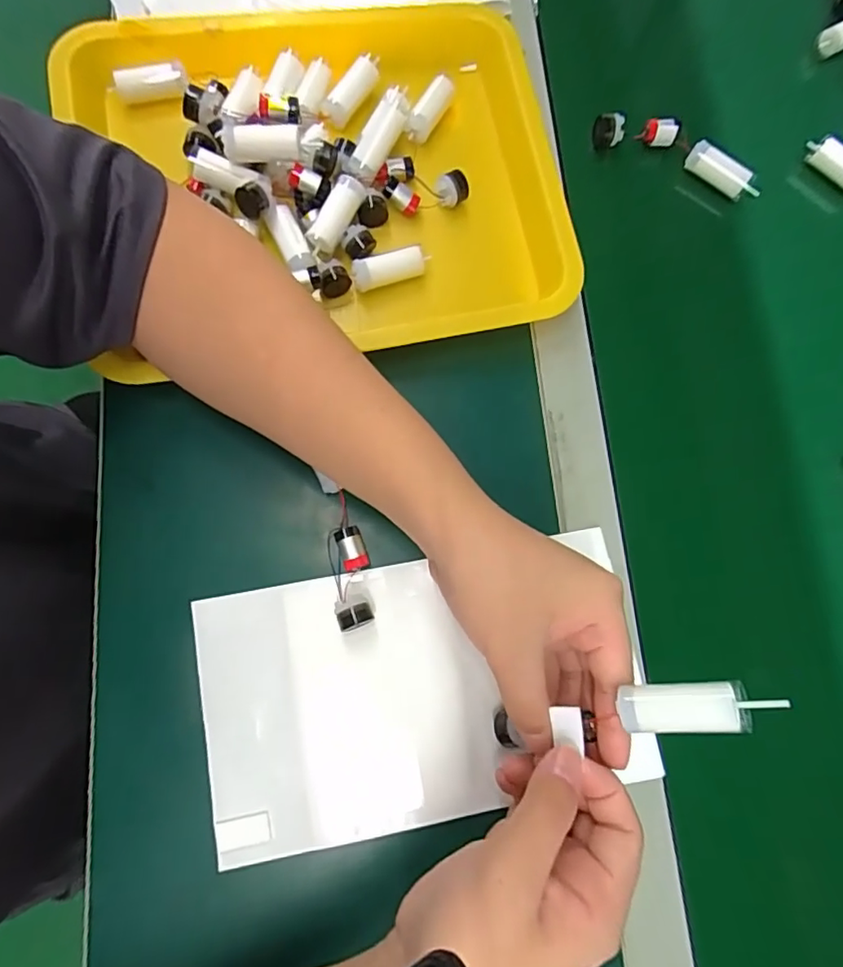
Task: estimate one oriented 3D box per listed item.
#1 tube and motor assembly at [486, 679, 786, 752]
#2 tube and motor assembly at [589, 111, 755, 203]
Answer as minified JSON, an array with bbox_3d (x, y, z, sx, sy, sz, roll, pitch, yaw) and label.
[{"bbox_3d":[0.091,0.116,0.271,0.020,0.150,0.024,4,64,-43],"label":"tube and motor assembly"},{"bbox_3d":[0.202,-0.261,0.430,0.132,0.030,0.029,22,72,7],"label":"tube and motor assembly"}]

